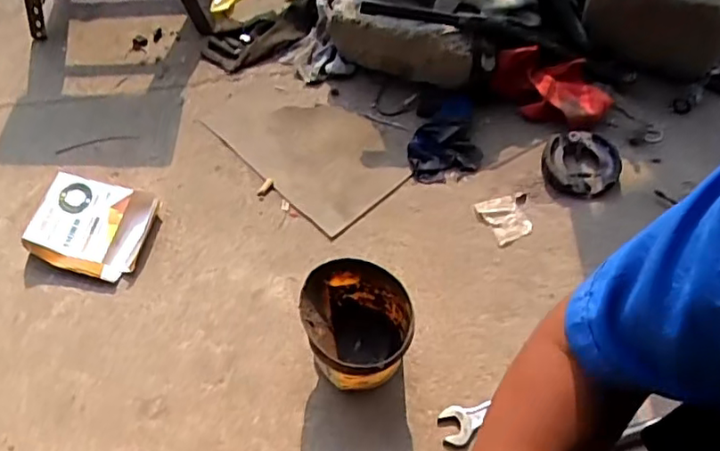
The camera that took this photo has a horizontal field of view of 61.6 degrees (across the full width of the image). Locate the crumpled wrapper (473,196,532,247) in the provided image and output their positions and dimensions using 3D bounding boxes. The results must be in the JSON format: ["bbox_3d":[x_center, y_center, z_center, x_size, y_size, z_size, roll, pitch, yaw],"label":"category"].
[{"bbox_3d":[0.196,-0.007,0.830,0.057,0.016,0.067,-25,61,-13],"label":"crumpled wrapper"}]

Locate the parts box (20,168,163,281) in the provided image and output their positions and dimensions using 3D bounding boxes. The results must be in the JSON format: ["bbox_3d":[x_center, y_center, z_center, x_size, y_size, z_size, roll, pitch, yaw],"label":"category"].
[{"bbox_3d":[-0.359,0.000,0.809,0.144,0.033,0.132,9,59,8],"label":"parts box"}]

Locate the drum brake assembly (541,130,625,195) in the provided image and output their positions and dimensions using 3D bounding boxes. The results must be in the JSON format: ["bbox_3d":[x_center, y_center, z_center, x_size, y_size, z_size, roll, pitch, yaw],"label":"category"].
[{"bbox_3d":[0.314,-0.083,0.863,0.104,0.040,0.097,4,58,5],"label":"drum brake assembly"}]

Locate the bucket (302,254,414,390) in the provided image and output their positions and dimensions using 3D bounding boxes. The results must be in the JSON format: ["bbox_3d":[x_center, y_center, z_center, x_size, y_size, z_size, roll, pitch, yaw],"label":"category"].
[{"bbox_3d":[-0.006,0.119,0.691,0.121,0.105,0.123,5,59,2],"label":"bucket"}]

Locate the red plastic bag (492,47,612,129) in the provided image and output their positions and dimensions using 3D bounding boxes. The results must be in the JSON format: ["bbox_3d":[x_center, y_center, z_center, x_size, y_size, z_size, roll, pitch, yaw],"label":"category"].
[{"bbox_3d":[0.281,-0.203,0.900,0.176,0.081,0.075,22,62,-6],"label":"red plastic bag"}]

